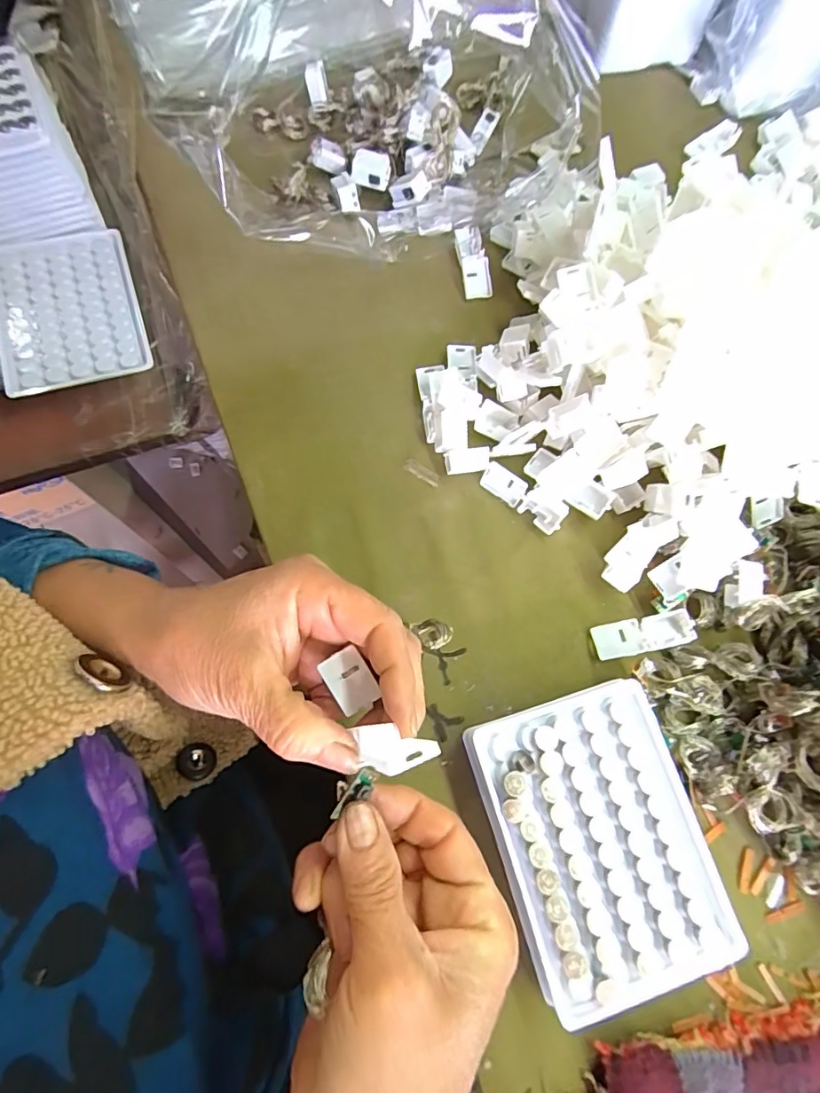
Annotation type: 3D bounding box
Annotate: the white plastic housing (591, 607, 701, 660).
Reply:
[{"bbox_3d":[0.134,0.051,0.302,0.054,0.012,0.020,-10,73,-7],"label":"white plastic housing"}]

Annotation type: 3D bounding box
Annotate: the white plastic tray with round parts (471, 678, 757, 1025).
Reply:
[{"bbox_3d":[0.093,0.143,0.259,0.097,0.028,0.130,-15,74,-9],"label":"white plastic tray with round parts"}]

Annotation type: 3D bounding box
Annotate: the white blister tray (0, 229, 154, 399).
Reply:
[{"bbox_3d":[-0.243,-0.165,0.369,0.094,0.012,0.121,-18,75,-8],"label":"white blister tray"}]

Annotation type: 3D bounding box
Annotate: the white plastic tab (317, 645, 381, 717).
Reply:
[{"bbox_3d":[-0.026,0.059,0.228,0.018,0.004,0.027,-30,92,-1],"label":"white plastic tab"}]

